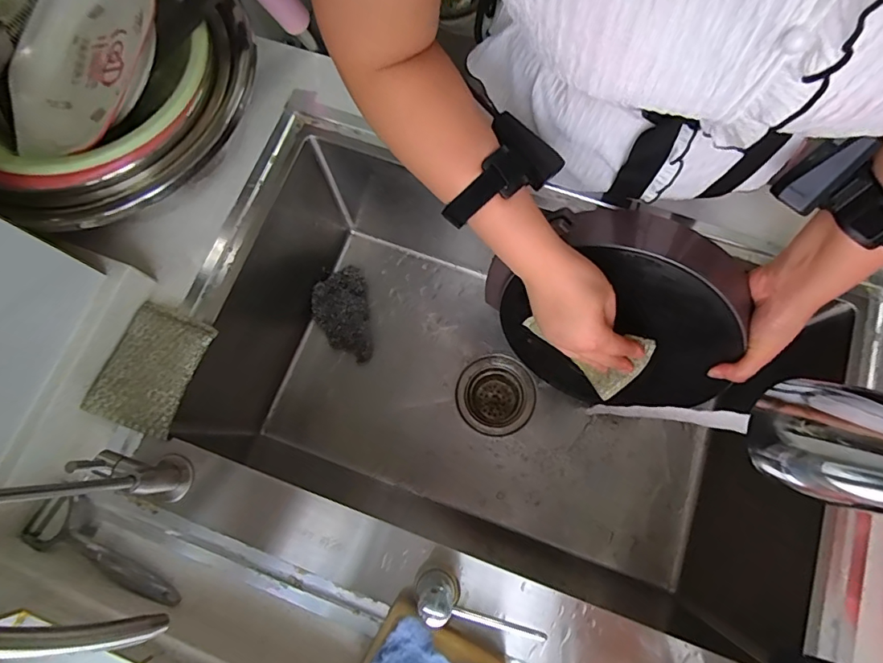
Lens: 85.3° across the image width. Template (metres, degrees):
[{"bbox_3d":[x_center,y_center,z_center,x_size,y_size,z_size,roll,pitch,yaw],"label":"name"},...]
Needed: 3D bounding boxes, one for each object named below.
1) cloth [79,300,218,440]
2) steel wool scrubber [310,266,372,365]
[{"bbox_3d":[-0.282,0.035,0.466,0.080,0.018,0.115,19,76,6],"label":"cloth"},{"bbox_3d":[-0.145,-0.027,0.691,0.080,0.035,0.145,-7,75,0],"label":"steel wool scrubber"}]

